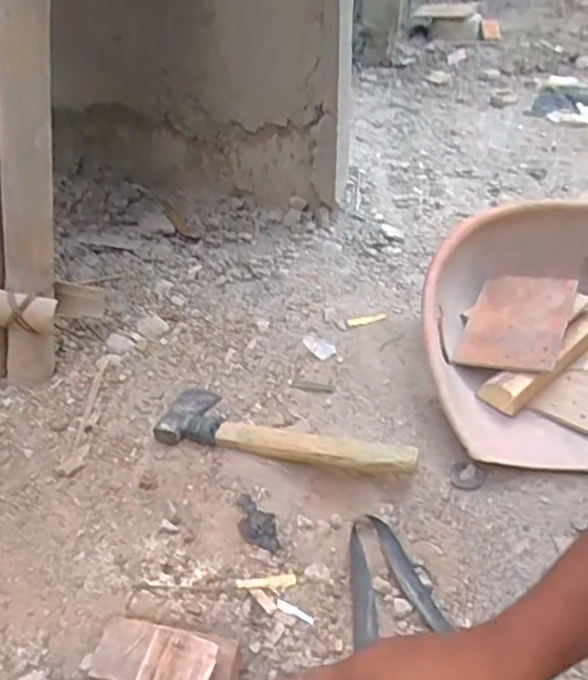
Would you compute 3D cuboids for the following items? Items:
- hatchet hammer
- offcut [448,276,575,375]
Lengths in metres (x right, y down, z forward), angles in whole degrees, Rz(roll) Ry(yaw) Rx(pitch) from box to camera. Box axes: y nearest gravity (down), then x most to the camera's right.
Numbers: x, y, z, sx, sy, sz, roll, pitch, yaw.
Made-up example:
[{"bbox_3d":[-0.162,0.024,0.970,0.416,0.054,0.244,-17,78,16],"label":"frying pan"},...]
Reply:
[{"bbox_3d":[-0.008,0.106,0.782,0.316,0.045,0.107,8,40,11],"label":"hatchet hammer"},{"bbox_3d":[0.306,-0.028,0.872,0.127,0.015,0.199,7,42,33],"label":"offcut"}]

